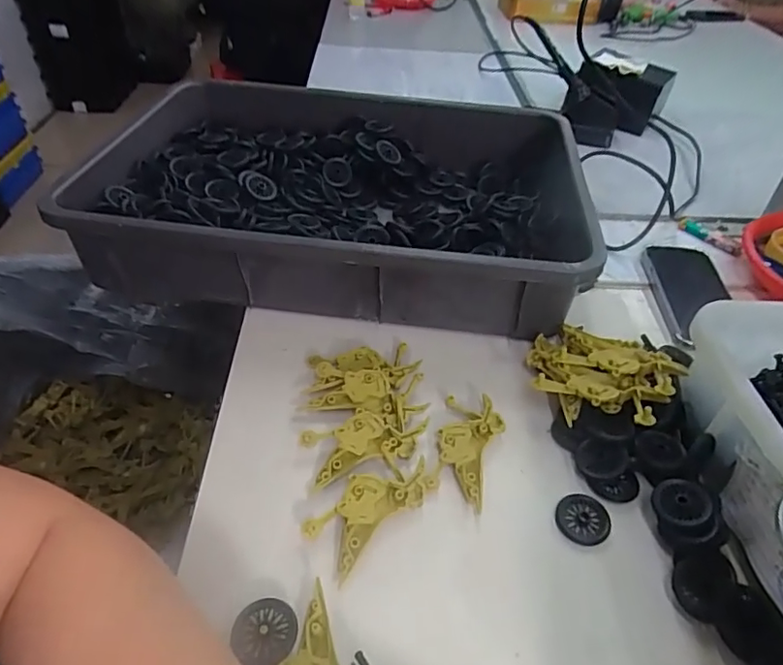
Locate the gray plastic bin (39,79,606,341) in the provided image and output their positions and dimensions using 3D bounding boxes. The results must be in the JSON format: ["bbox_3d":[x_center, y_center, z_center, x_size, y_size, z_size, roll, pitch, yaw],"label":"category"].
[{"bbox_3d":[-0.056,-0.158,0.633,0.518,0.108,0.358,6,43,5],"label":"gray plastic bin"}]

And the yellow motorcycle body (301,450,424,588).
[{"bbox_3d":[-0.014,0.122,0.389,0.045,0.015,0.097,34,52,31],"label":"yellow motorcycle body"}]

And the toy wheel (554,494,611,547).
[{"bbox_3d":[0.140,0.137,0.398,0.037,0.009,0.036,0,42,0],"label":"toy wheel"}]

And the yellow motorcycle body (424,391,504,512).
[{"bbox_3d":[0.060,0.091,0.431,0.048,0.013,0.096,10,43,10],"label":"yellow motorcycle body"}]

